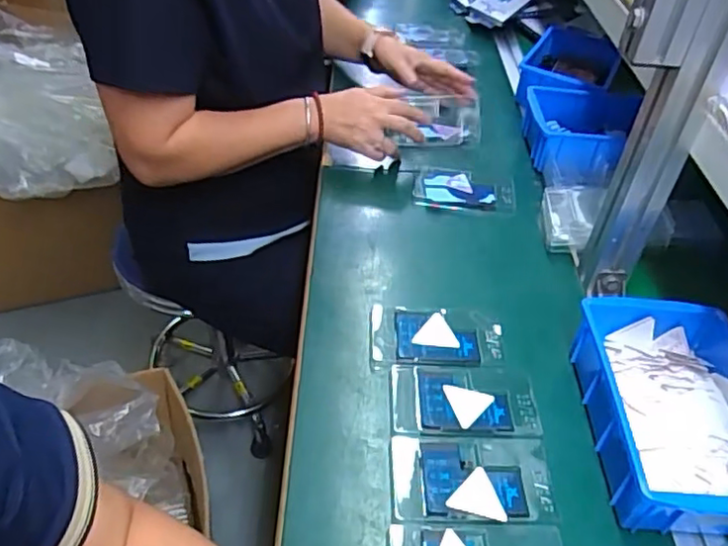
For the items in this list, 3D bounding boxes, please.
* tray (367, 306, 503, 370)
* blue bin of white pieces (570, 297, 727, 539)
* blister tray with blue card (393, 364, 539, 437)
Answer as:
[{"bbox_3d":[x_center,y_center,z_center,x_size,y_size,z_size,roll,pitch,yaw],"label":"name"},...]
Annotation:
[{"bbox_3d":[0.072,0.061,0.601,0.131,0.006,0.076,3,43,-4],"label":"tray"},{"bbox_3d":[0.271,0.120,0.522,0.154,0.069,0.201,4,43,-2],"label":"blue bin of white pieces"},{"bbox_3d":[0.089,0.113,0.543,0.127,0.004,0.072,5,42,-1],"label":"blister tray with blue card"}]

